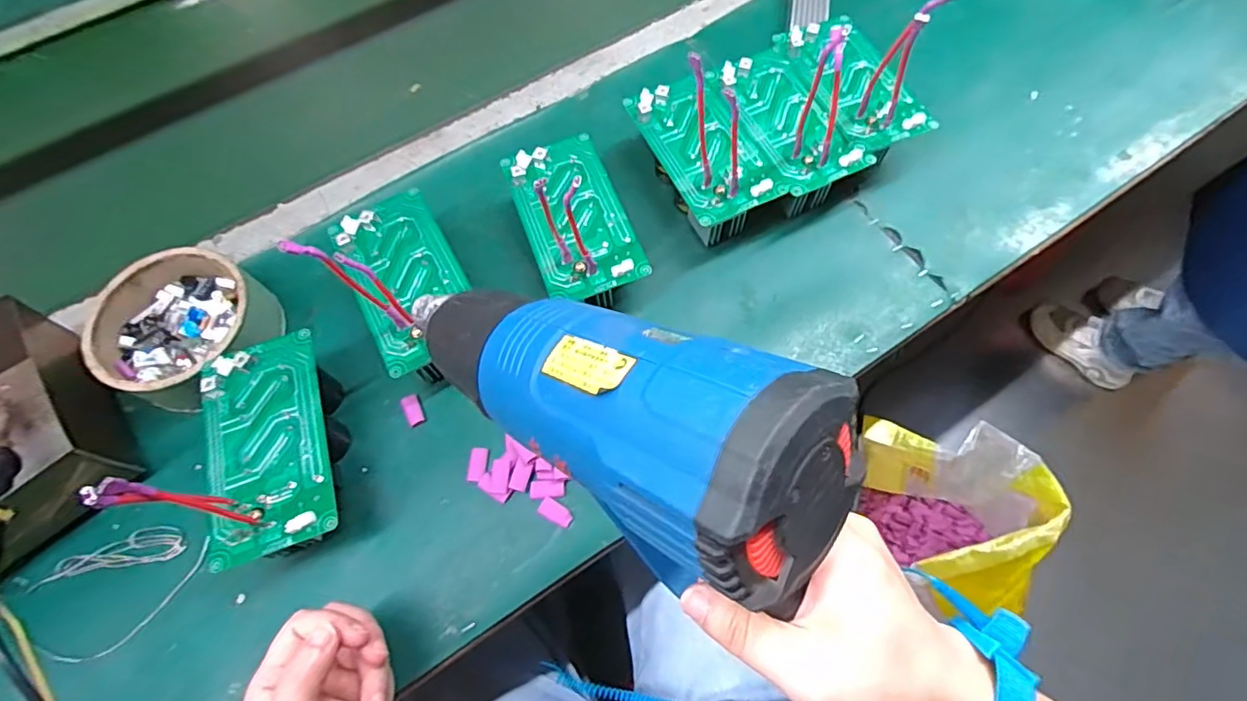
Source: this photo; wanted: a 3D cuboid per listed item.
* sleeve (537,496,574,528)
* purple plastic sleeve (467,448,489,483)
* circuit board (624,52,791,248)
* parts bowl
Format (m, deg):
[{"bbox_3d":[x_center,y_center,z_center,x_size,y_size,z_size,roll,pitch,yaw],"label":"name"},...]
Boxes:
[{"bbox_3d":[-0.049,0.116,0.404,0.025,0.004,0.013,27,69,14],"label":"sleeve"},{"bbox_3d":[-0.110,0.086,0.423,0.014,0.004,0.026,4,65,4],"label":"purple plastic sleeve"},{"bbox_3d":[0.071,-0.170,0.501,0.093,0.057,0.154,-21,66,-7],"label":"circuit board"},{"bbox_3d":[-0.348,-0.016,0.453,0.132,0.048,0.122,-1,65,2],"label":"parts bowl"}]

